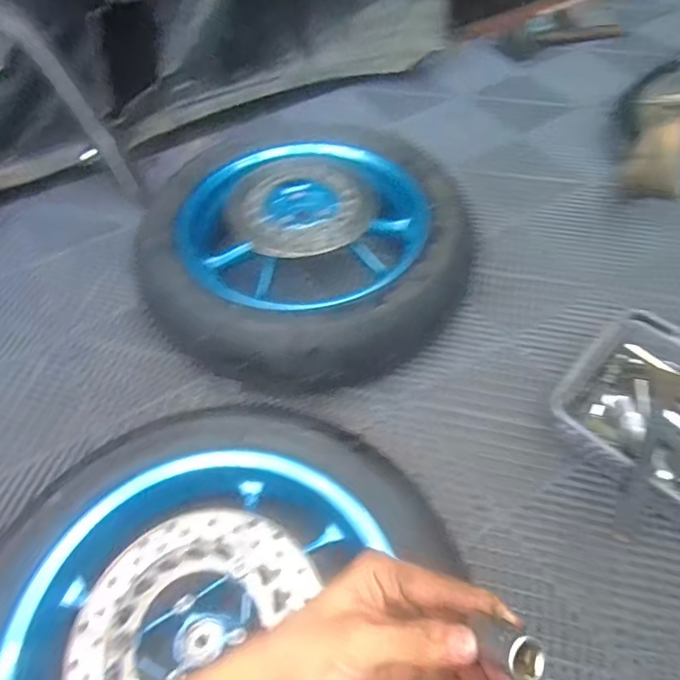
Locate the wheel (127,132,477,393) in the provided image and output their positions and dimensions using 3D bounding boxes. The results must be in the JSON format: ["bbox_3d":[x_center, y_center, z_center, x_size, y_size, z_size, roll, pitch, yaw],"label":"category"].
[{"bbox_3d":[-0.040,-0.132,0.806,0.418,0.158,0.443,-1,55,2],"label":"wheel"}]

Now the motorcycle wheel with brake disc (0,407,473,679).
[{"bbox_3d":[-0.120,0.318,0.495,0.465,0.139,0.492,-1,55,2],"label":"motorcycle wheel with brake disc"}]

